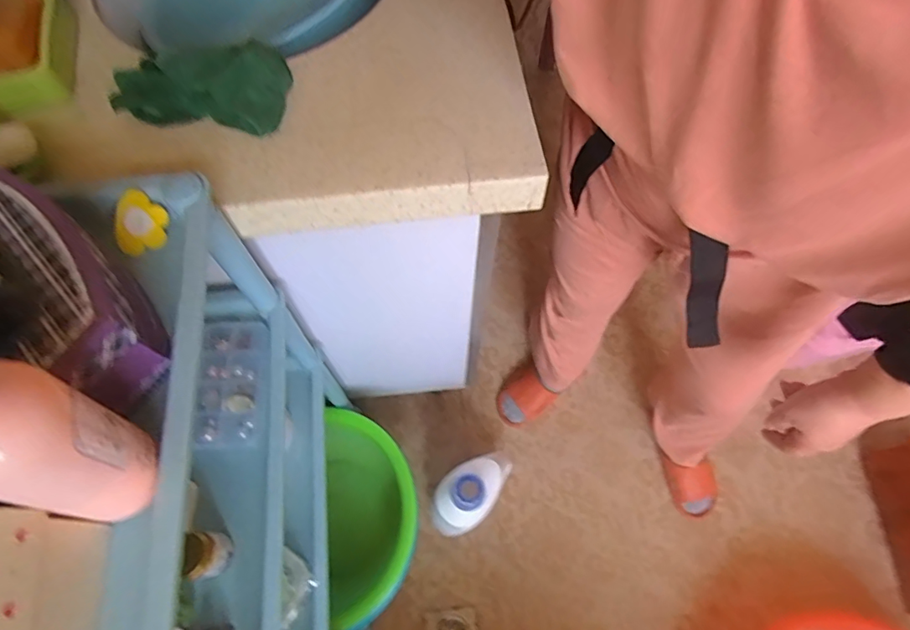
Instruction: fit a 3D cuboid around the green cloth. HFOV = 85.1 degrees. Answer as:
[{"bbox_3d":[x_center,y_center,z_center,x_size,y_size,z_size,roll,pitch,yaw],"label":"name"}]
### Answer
[{"bbox_3d":[-0.231,-0.213,0.448,0.152,0.036,0.090,6,66,2],"label":"green cloth"}]

